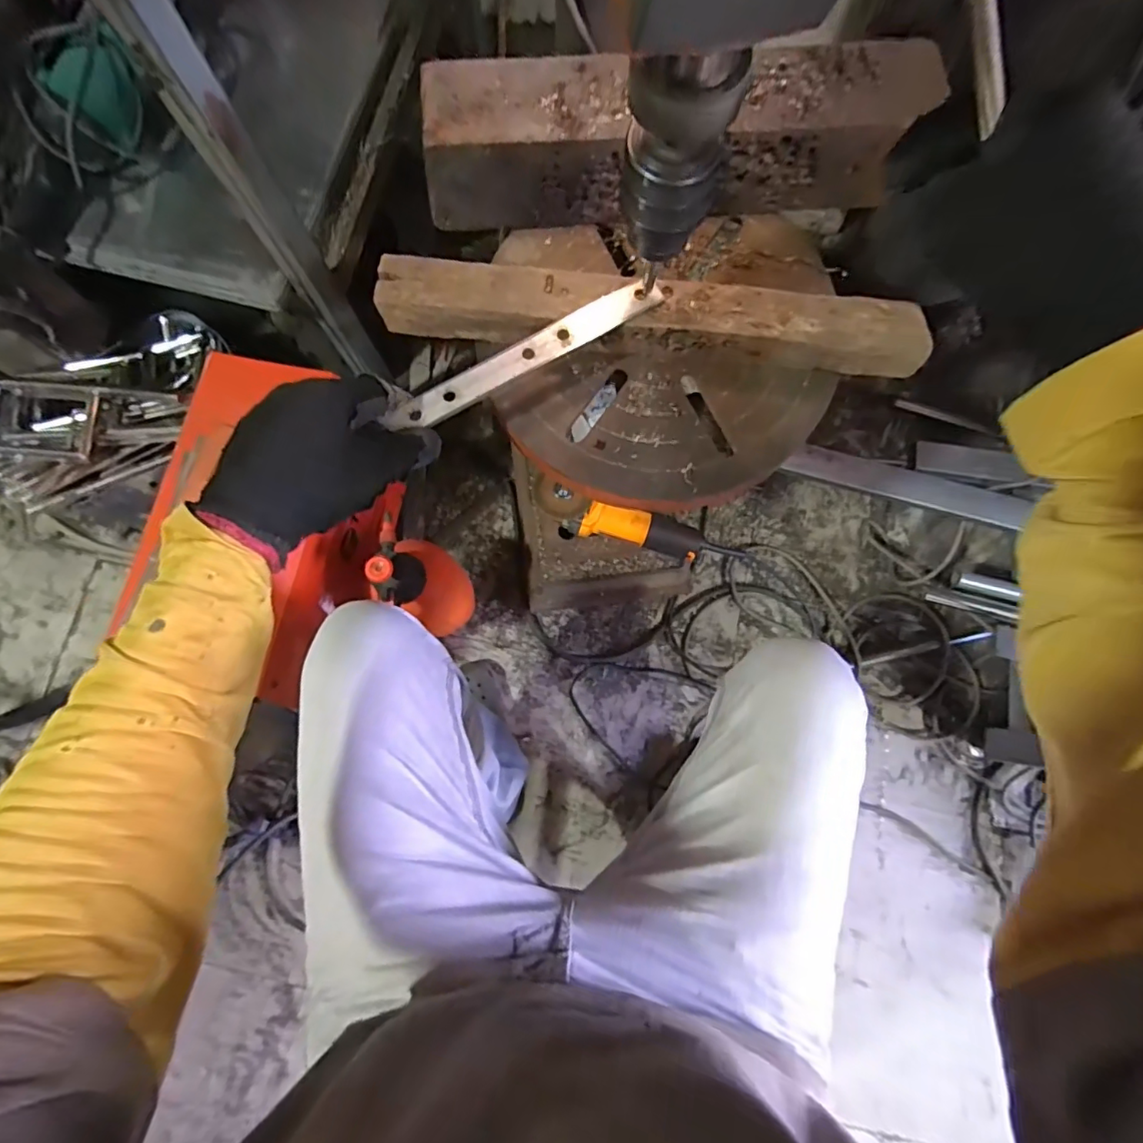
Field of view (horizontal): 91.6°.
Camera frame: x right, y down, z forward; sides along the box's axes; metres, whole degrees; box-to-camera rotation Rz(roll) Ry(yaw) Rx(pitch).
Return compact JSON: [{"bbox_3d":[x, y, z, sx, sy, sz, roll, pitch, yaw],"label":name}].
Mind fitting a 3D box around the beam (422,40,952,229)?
[{"bbox_3d":[0.065,-0.350,0.457,0.362,0.086,0.095,0,78,0],"label":"beam"}]

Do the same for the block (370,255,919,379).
[{"bbox_3d":[0.062,-0.205,0.448,0.430,0.040,0.061,6,78,1],"label":"block"}]

